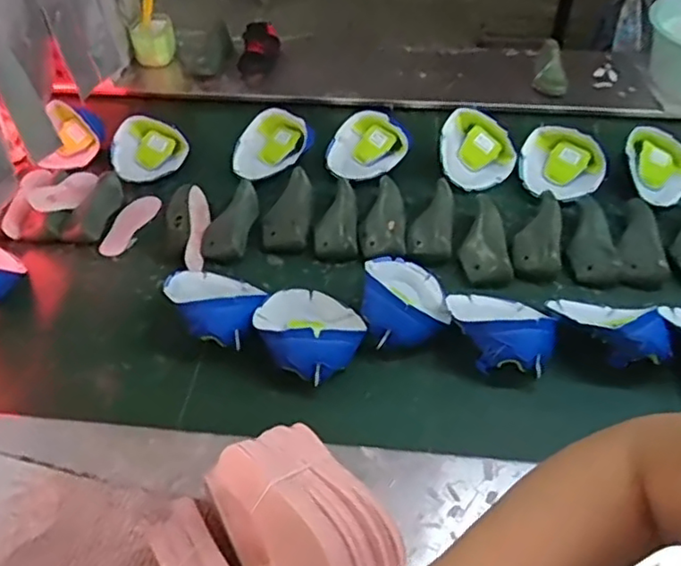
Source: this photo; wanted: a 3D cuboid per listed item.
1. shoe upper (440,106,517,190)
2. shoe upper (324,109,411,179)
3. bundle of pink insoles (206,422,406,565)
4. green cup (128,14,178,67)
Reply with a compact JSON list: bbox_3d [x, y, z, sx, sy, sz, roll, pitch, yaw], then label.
[{"bbox_3d":[0.248,-0.232,1.151,0.137,0.092,0.139,12,47,10],"label":"shoe upper"},{"bbox_3d":[0.054,-0.253,1.164,0.146,0.084,0.141,9,46,6],"label":"shoe upper"},{"bbox_3d":[-0.033,0.222,0.571,0.118,0.106,0.167,-29,54,-27],"label":"bundle of pink insoles"},{"bbox_3d":[-0.412,-0.539,1.404,0.093,0.078,0.101,-10,47,-11],"label":"green cup"}]

